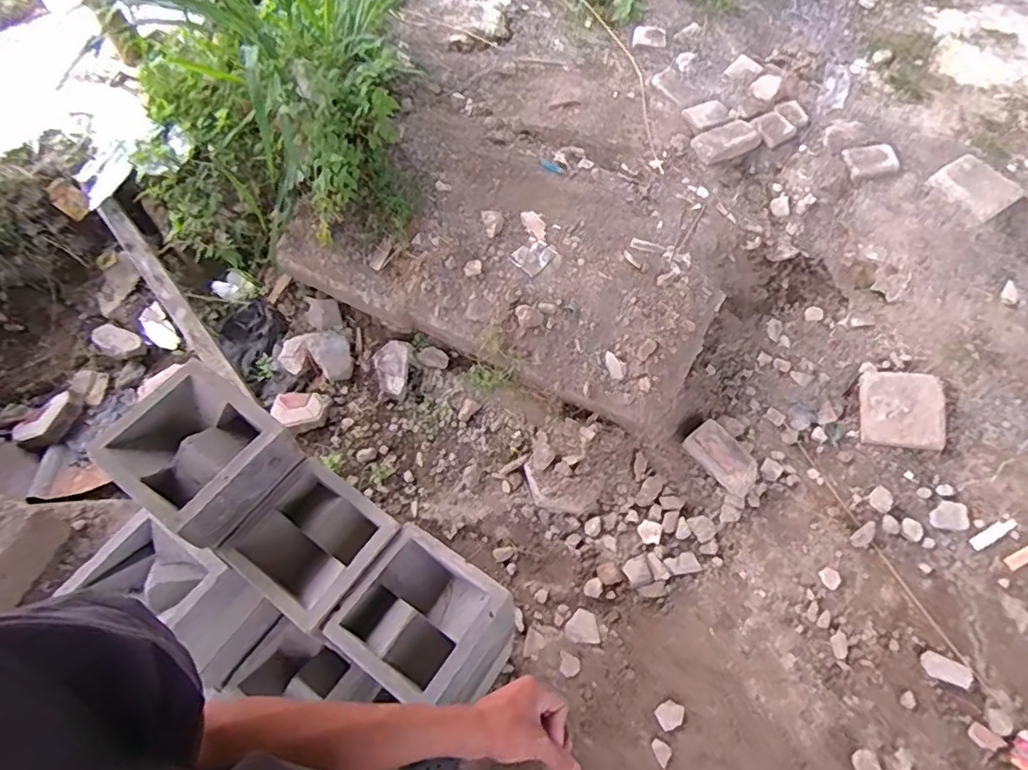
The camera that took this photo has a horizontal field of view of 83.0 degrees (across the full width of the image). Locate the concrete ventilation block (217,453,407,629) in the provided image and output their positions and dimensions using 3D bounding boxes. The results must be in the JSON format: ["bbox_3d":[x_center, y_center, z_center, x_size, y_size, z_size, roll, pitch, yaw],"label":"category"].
[{"bbox_3d":[-0.303,0.256,0.911,0.201,0.091,0.196,31,65,18],"label":"concrete ventilation block"}]

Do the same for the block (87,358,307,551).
[{"bbox_3d":[-0.473,0.099,0.881,0.196,0.126,0.194,31,65,18],"label":"block"}]

